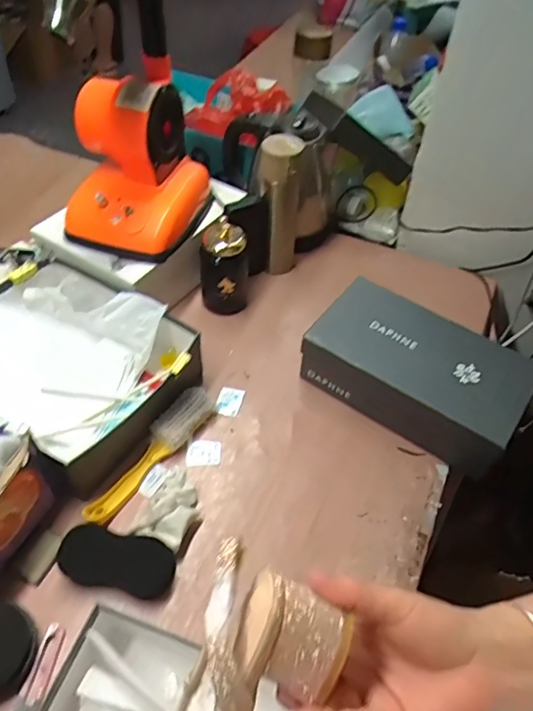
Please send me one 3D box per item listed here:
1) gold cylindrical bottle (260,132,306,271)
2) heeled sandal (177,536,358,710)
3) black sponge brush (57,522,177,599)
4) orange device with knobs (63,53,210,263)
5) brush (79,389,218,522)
[{"bbox_3d":[0.021,-0.248,0.897,0.067,0.255,0.067,2,50,-2],"label":"gold cylindrical bottle"},{"bbox_3d":[-0.028,0.216,0.302,0.080,0.101,0.191,26,92,17],"label":"heeled sandal"},{"bbox_3d":[-0.171,0.235,0.615,0.129,0.032,0.058,17,50,-5],"label":"black sponge brush"},{"bbox_3d":[-0.200,-0.290,0.802,0.172,0.196,0.196,17,51,11],"label":"orange device with knobs"},{"bbox_3d":[-0.151,0.127,0.705,0.048,0.034,0.226,30,54,20],"label":"brush"}]

